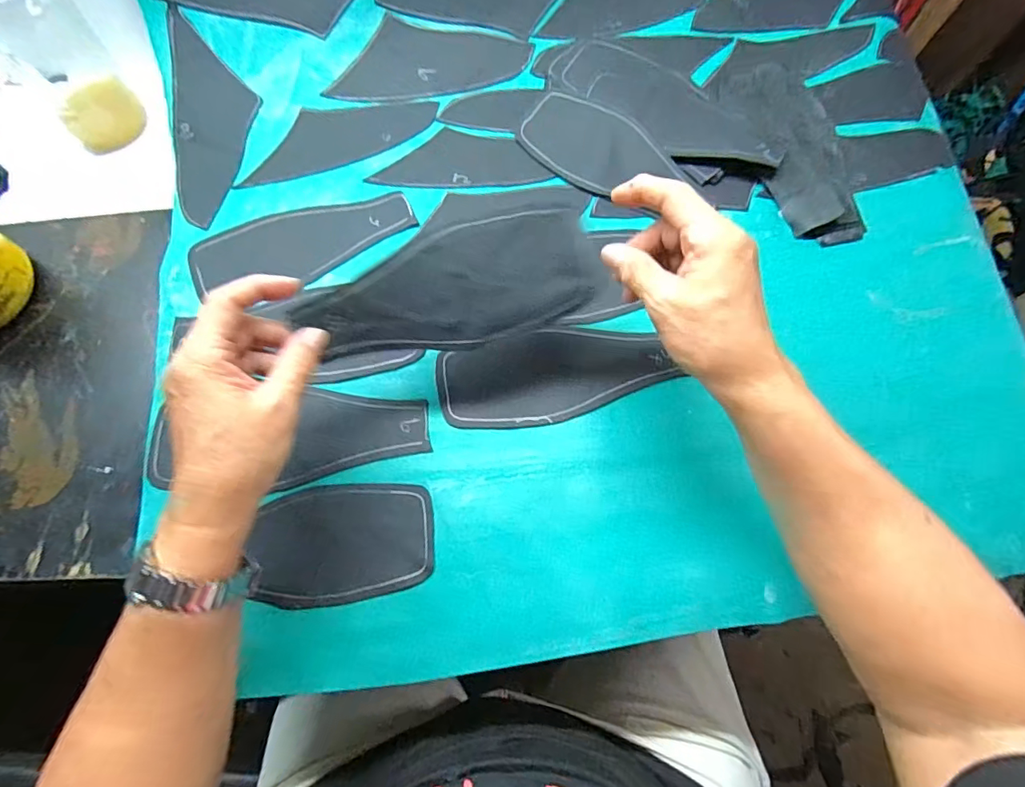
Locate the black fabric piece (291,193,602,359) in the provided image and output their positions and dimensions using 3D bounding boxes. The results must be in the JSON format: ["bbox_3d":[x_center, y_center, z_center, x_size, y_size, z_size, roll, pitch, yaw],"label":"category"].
[{"bbox_3d":[-0.038,-0.076,0.330,0.196,0.013,0.091,-19,104,-9],"label":"black fabric piece"}]

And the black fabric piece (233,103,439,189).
[{"bbox_3d":[-0.162,-0.243,0.469,0.184,0.009,0.065,-21,72,-8],"label":"black fabric piece"}]

